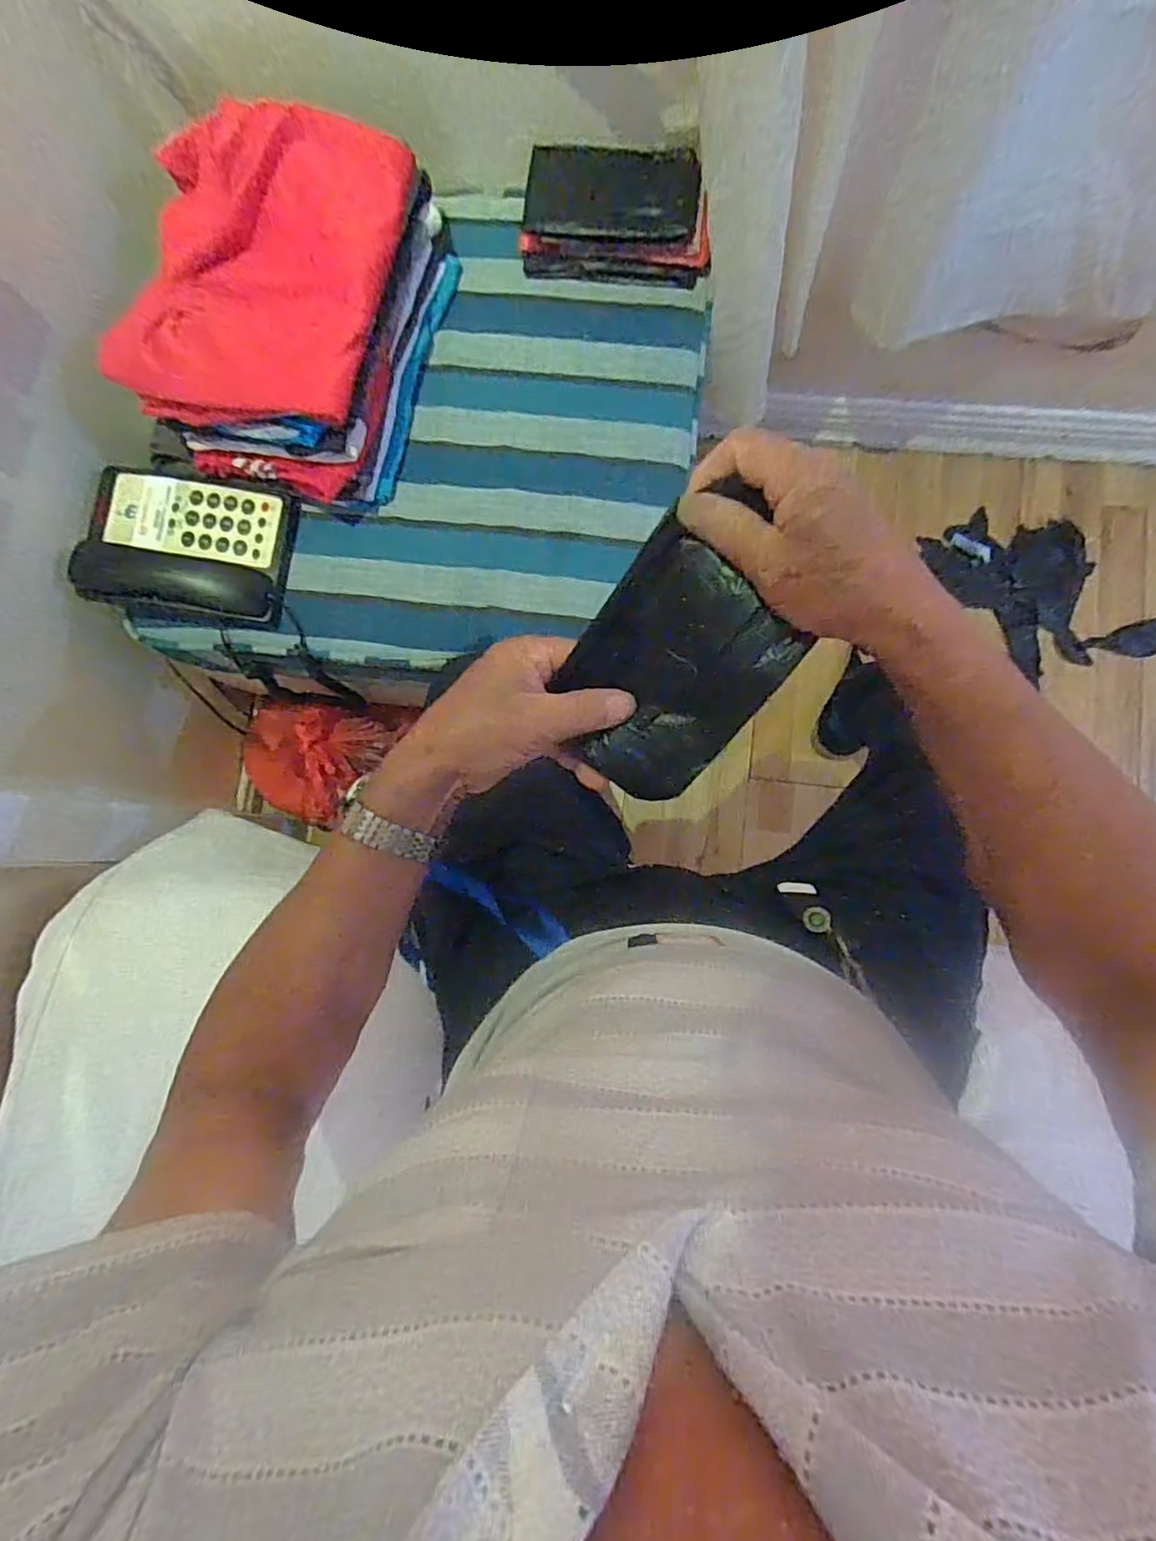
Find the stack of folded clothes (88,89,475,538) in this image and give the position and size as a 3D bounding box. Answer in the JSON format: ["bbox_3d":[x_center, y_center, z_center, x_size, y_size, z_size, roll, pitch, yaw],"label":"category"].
[{"bbox_3d":[-0.294,-0.468,0.683,0.237,0.164,0.338,16,85,6],"label":"stack of folded clothes"}]

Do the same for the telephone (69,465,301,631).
[{"bbox_3d":[-0.419,-0.242,0.710,0.213,0.059,0.152,8,84,6],"label":"telephone"}]

